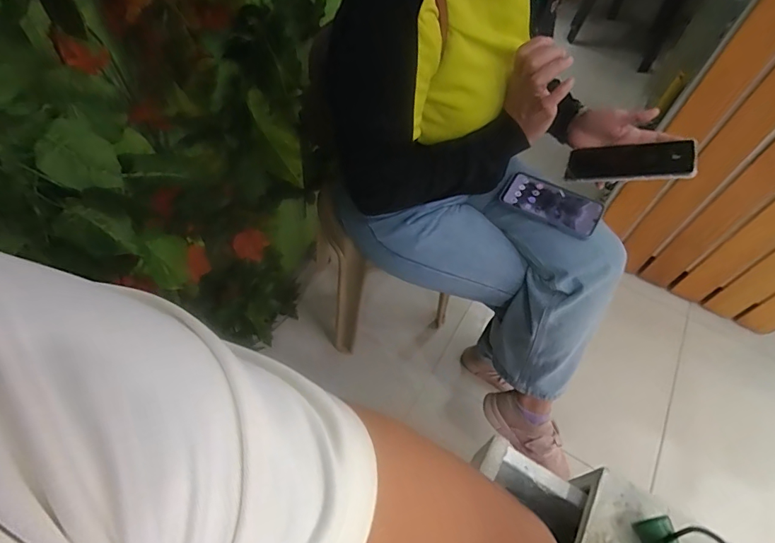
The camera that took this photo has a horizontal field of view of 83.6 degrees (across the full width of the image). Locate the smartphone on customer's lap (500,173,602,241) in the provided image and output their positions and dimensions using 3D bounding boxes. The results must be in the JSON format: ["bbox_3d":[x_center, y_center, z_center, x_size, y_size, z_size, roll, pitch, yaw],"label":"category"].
[{"bbox_3d":[0.279,-0.117,0.744,0.162,0.009,0.075,31,79,20],"label":"smartphone on customer's lap"}]

